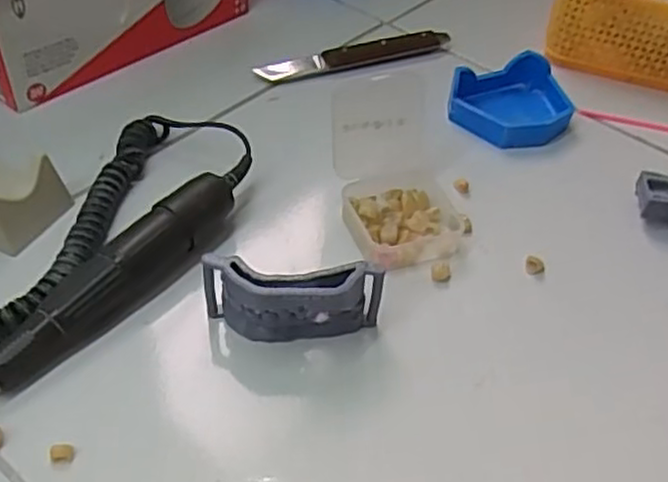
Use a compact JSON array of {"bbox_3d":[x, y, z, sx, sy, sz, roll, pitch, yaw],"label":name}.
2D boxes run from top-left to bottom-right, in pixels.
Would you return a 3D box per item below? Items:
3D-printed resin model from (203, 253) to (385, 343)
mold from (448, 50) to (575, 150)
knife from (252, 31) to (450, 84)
[{"bbox_3d":[-0.018,0.027,0.321,0.081,0.037,0.019,3,45,-2],"label":"3D-printed resin model"},{"bbox_3d":[0.118,-0.092,0.463,0.082,0.025,0.063,-18,50,-22],"label":"mold"},{"bbox_3d":[0.018,-0.132,0.498,0.146,0.016,0.016,-15,49,-19],"label":"knife"}]

